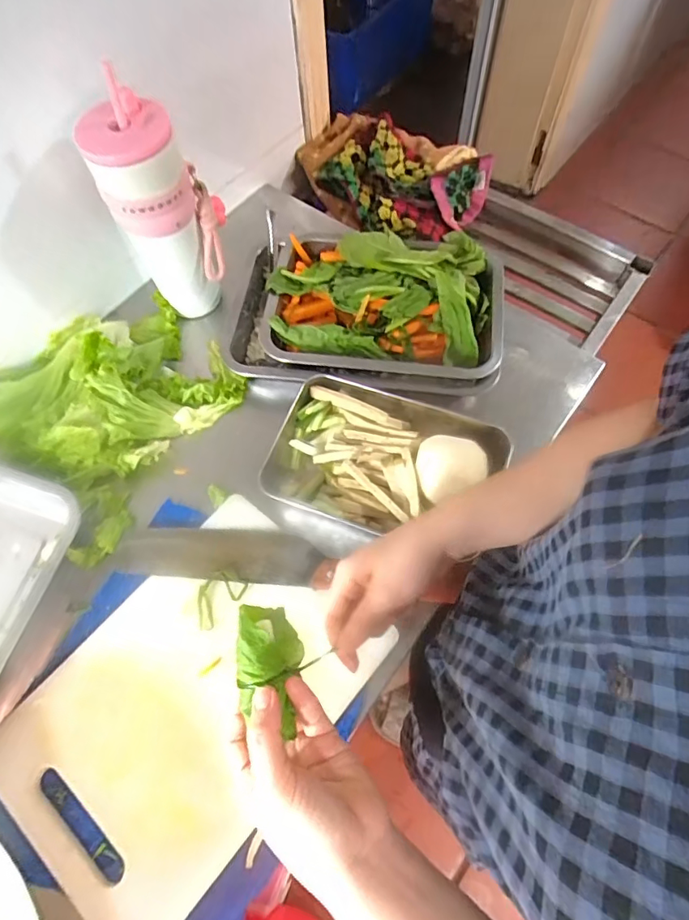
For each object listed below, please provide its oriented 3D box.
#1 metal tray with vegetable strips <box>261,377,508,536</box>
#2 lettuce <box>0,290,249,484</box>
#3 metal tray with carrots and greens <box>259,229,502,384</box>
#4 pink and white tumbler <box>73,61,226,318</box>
[{"bbox_3d":[0.037,0.001,0.504,0.220,0.055,0.136,14,65,11],"label":"metal tray with vegetable strips"},{"bbox_3d":[-0.271,-0.083,0.558,0.245,0.059,0.213,-38,67,-15],"label":"lettuce"},{"bbox_3d":[0.042,-0.173,0.571,0.269,0.063,0.187,5,64,6],"label":"metal tray with carrots and greens"},{"bbox_3d":[-0.181,-0.247,0.530,0.091,0.222,0.076,4,64,6],"label":"pink and white tumbler"}]

